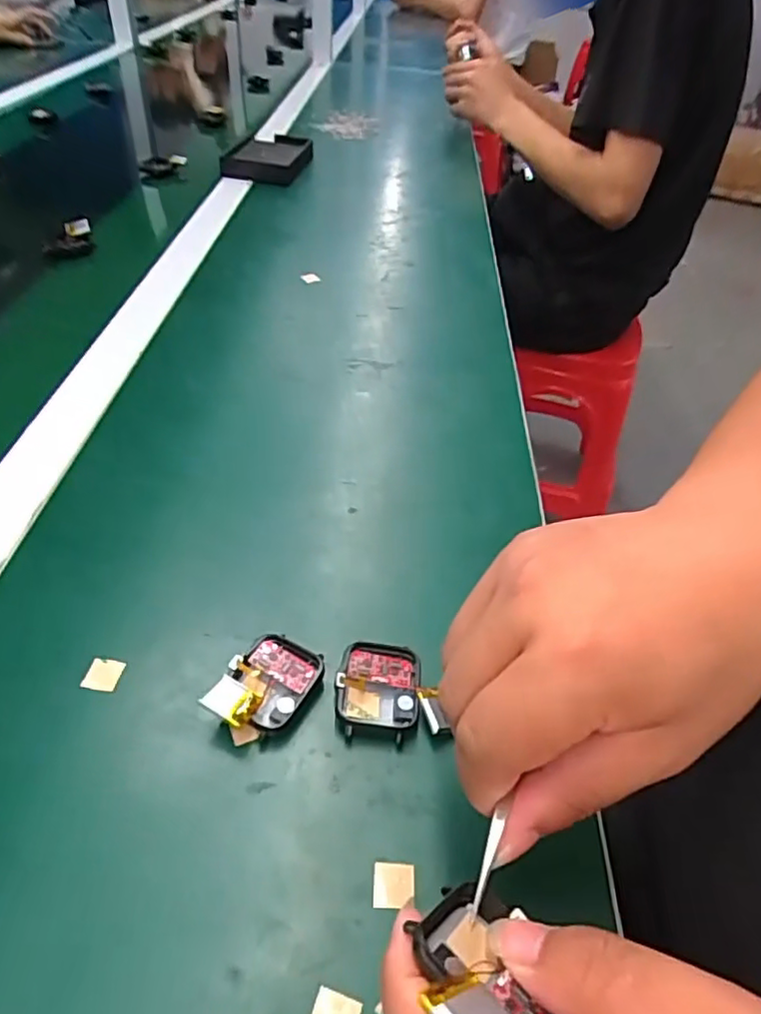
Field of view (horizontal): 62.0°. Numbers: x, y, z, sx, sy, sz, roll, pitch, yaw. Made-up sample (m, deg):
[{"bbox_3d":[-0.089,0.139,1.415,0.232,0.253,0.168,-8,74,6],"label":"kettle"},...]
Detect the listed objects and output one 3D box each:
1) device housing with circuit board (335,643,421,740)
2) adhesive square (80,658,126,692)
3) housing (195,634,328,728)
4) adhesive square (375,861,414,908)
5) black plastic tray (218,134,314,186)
[{"bbox_3d":[-0.001,0.084,0.295,0.038,0.015,0.044,7,43,0],"label":"device housing with circuit board"},{"bbox_3d":[-0.129,0.077,0.294,0.015,0.004,0.015,9,43,3],"label":"adhesive square"},{"bbox_3d":[-0.051,0.081,0.289,0.038,0.021,0.051,23,46,16],"label":"housing"},{"bbox_3d":[0.005,0.144,0.241,0.015,0.004,0.016,0,44,2],"label":"adhesive square"},{"bbox_3d":[-0.148,-0.473,0.855,0.101,0.022,0.153,9,43,2],"label":"black plastic tray"}]

